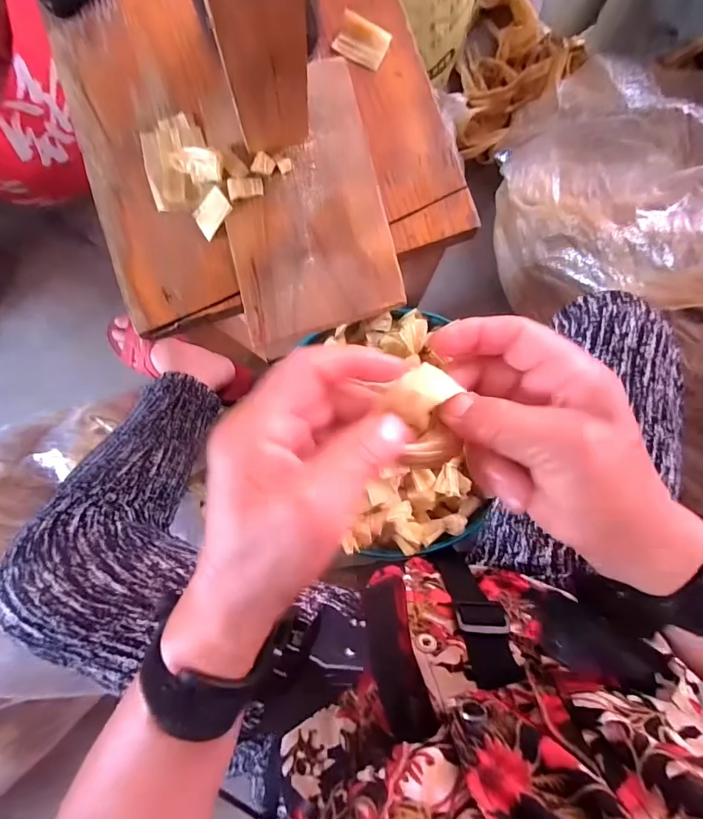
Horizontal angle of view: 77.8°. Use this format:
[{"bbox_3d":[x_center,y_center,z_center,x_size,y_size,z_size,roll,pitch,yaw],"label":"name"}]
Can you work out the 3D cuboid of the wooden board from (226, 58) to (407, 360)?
[{"bbox_3d":[-0.030,-0.130,0.279,0.101,0.004,0.170,-13,87,1],"label":"wooden board"}]

